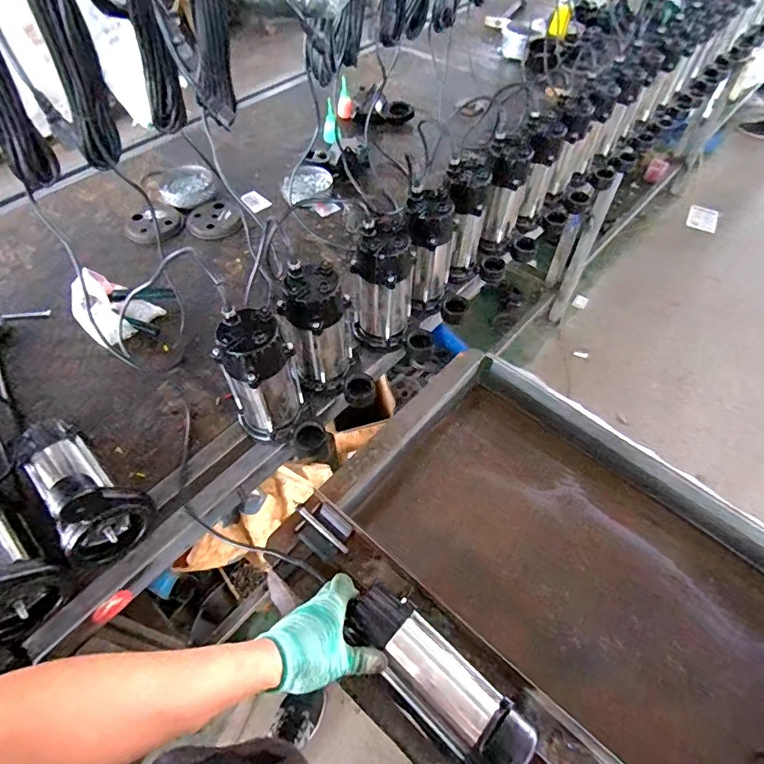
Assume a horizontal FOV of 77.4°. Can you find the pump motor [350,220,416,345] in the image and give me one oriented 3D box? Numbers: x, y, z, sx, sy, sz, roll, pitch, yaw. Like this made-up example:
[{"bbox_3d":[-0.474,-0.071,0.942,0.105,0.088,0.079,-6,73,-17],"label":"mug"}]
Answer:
[{"bbox_3d":[0.000,-0.166,0.876,0.111,0.230,0.096,1,54,1],"label":"pump motor"}]

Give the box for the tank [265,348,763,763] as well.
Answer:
[{"bbox_3d":[0.264,0.354,0.764,0.719,0.236,0.584,37,62,24],"label":"tank"}]

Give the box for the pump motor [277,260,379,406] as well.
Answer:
[{"bbox_3d":[-0.090,-0.062,0.792,0.118,0.230,0.128,-19,56,-14],"label":"pump motor"}]

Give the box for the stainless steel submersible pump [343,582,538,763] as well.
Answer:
[{"bbox_3d":[0.074,0.336,0.509,0.084,0.100,0.283,-36,54,-23],"label":"stainless steel submersible pump"}]

